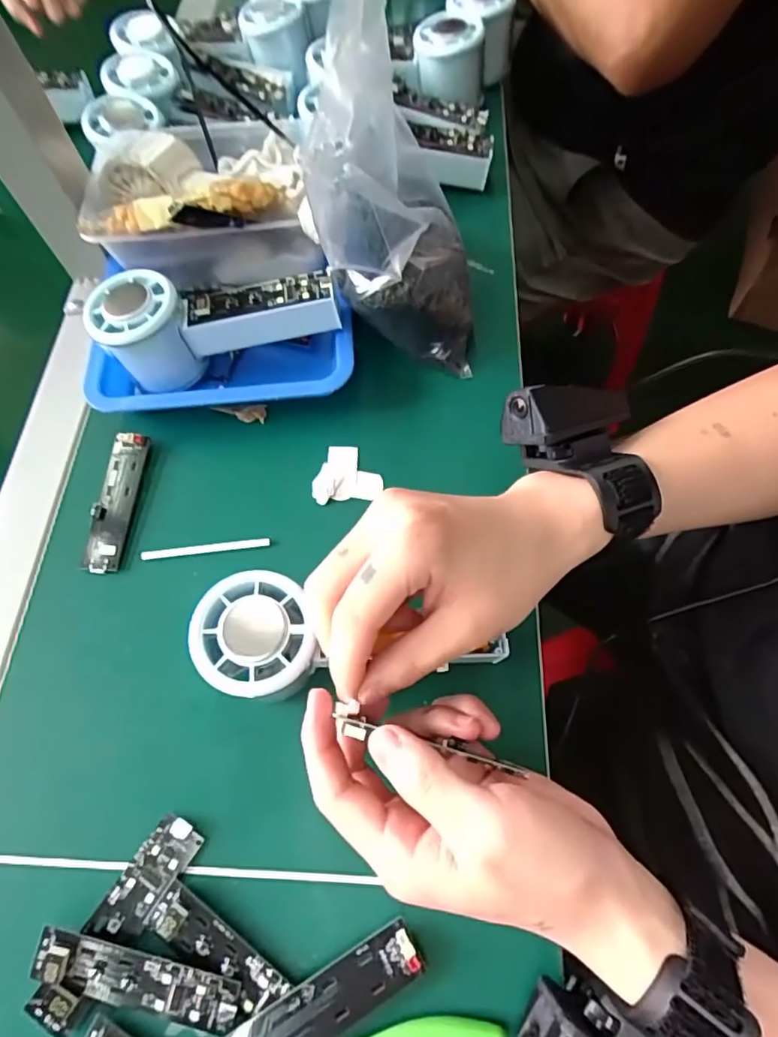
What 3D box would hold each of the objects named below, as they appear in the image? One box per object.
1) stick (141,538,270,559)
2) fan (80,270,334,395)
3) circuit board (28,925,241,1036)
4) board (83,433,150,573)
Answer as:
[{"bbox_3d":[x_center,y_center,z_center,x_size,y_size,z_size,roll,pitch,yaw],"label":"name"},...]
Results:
[{"bbox_3d":[-0.111,0.018,0.331,0.076,0.004,0.006,-8,66,0],"label":"stick"},{"bbox_3d":[-0.108,-0.126,0.361,0.144,0.064,0.048,-13,66,-2],"label":"fan"},{"bbox_3d":[-0.112,0.204,0.241,0.090,0.008,0.024,15,81,3],"label":"circuit board"},{"bbox_3d":[-0.171,-0.012,0.342,0.021,0.011,0.089,2,66,5],"label":"board"}]

